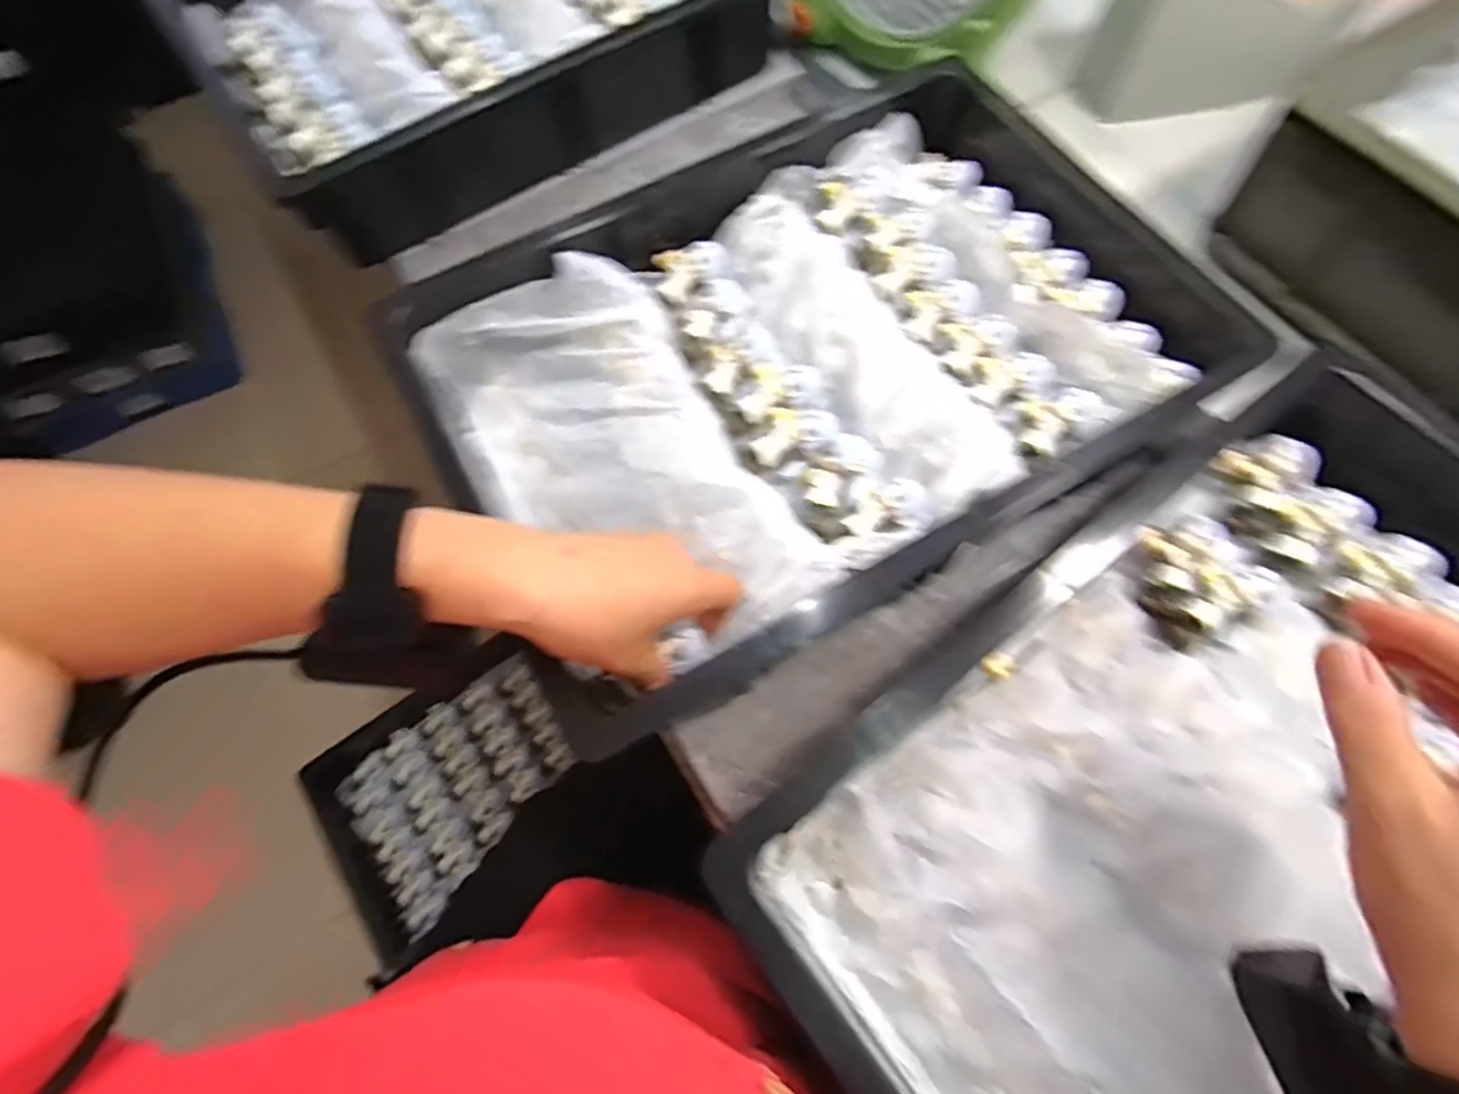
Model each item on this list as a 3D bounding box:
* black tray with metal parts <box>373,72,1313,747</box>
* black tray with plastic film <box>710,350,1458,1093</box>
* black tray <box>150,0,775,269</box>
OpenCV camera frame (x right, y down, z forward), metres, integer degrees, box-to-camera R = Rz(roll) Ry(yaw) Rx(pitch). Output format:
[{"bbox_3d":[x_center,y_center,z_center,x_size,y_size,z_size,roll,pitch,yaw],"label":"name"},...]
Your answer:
[{"bbox_3d":[0.059,-0.120,0.428,0.456,0.099,0.311,-28,72,-8],"label":"black tray with metal parts"},{"bbox_3d":[0.257,0.128,0.318,0.461,0.073,0.301,-36,73,-11],"label":"black tray with plastic film"},{"bbox_3d":[-0.202,-0.449,0.563,0.447,0.087,0.325,-34,71,-11],"label":"black tray"}]

